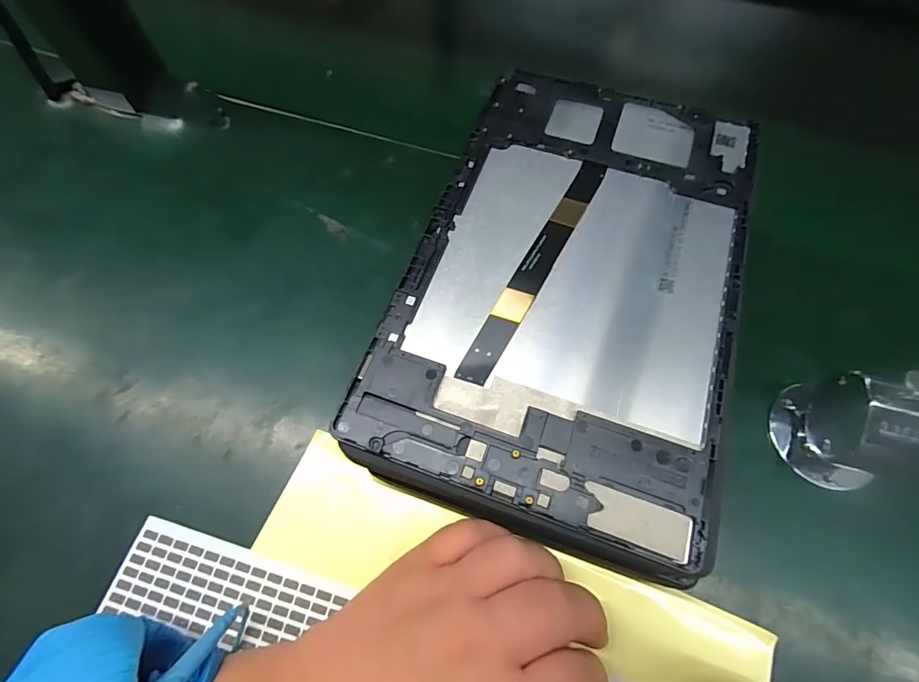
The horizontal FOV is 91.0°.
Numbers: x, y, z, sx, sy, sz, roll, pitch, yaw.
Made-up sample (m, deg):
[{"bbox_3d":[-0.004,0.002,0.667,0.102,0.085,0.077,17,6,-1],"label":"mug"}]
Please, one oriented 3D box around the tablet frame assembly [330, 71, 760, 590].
[{"bbox_3d":[0.055,-0.036,0.218,0.152,0.008,0.242,17,68,7],"label":"tablet frame assembly"}]

